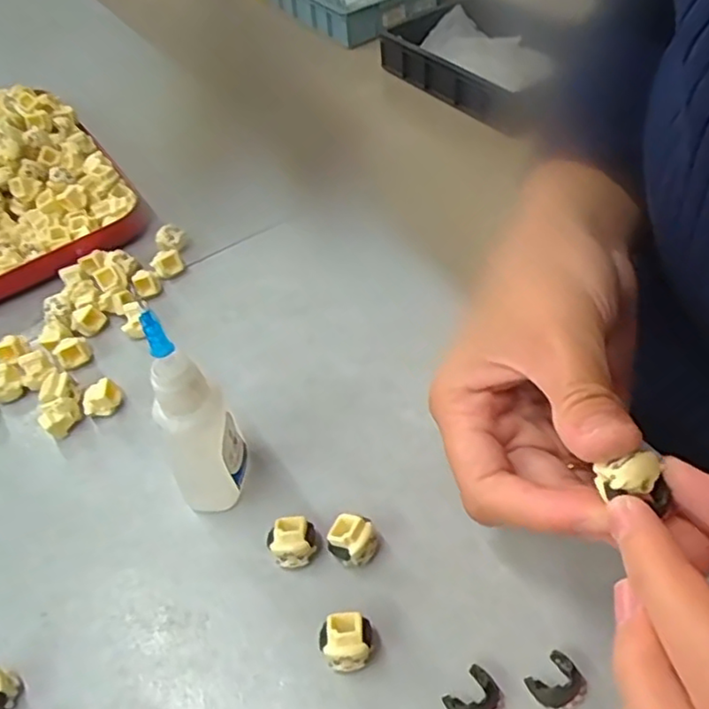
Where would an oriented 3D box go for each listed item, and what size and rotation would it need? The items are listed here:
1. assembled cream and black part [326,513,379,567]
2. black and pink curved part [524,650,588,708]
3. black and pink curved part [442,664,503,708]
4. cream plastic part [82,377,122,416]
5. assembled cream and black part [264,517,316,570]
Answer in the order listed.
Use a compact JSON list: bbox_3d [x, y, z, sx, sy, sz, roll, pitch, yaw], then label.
[{"bbox_3d":[-0.001,0.065,0.227,0.015,0.013,0.015,16,52,20],"label":"assembled cream and black part"},{"bbox_3d":[0.061,0.098,0.196,0.016,0.005,0.014,-32,52,-21],"label":"black and pink curved part"},{"bbox_3d":[0.036,0.103,0.195,0.016,0.006,0.014,-35,54,-23],"label":"black and pink curved part"},{"bbox_3d":[-0.109,0.019,0.282,0.016,0.014,0.014,-32,52,-21],"label":"cream plastic part"},{"bbox_3d":[-0.022,0.065,0.229,0.017,0.014,0.015,-20,49,-11],"label":"assembled cream and black part"}]

